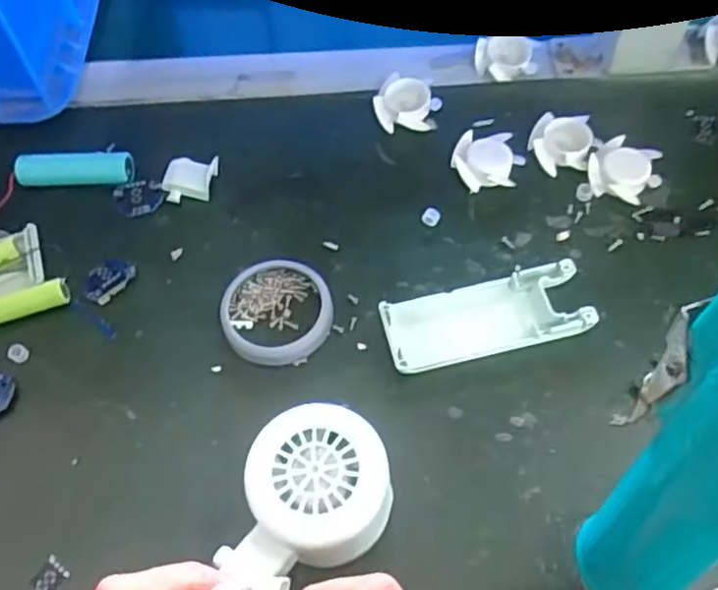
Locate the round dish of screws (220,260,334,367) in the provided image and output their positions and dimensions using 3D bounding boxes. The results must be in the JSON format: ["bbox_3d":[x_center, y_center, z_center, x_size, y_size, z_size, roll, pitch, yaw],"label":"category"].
[{"bbox_3d":[-0.044,0.008,0.376,0.053,0.012,0.059,-40,66,-17],"label":"round dish of screws"}]

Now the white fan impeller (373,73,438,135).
[{"bbox_3d":[0.028,-0.119,0.441,0.036,0.015,0.033,-2,61,2],"label":"white fan impeller"}]

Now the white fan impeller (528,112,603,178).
[{"bbox_3d":[0.121,-0.090,0.420,0.037,0.010,0.037,-9,61,-1],"label":"white fan impeller"}]

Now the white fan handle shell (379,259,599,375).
[{"bbox_3d":[0.067,0.011,0.369,0.105,0.010,0.040,-14,61,-4],"label":"white fan handle shell"}]

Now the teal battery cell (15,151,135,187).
[{"bbox_3d":[-0.168,-0.074,0.422,0.065,0.016,0.017,-4,61,1],"label":"teal battery cell"}]

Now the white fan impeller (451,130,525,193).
[{"bbox_3d":[0.075,-0.079,0.419,0.039,0.011,0.034,-6,61,0],"label":"white fan impeller"}]

